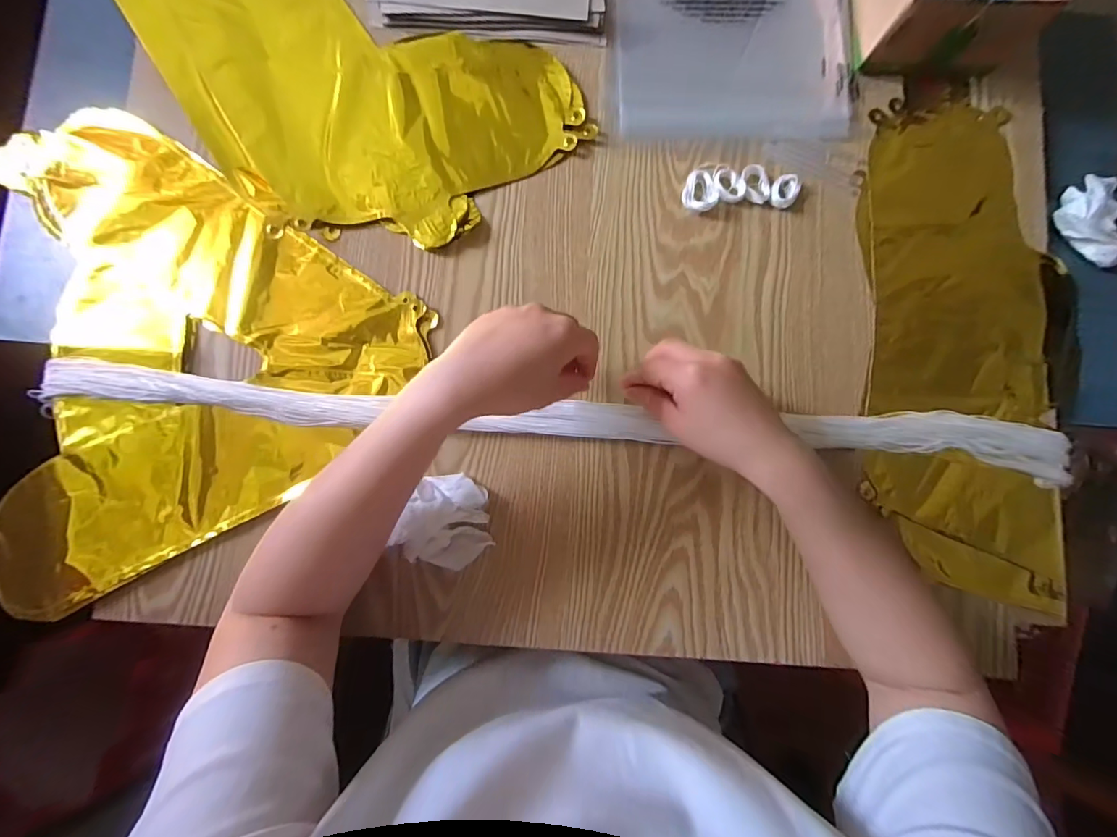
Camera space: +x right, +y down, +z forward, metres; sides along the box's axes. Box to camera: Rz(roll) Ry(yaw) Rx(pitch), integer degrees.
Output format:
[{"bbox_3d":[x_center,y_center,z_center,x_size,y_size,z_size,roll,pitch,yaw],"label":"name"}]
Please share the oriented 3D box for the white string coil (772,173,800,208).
[{"bbox_3d":[0.194,-0.195,0.408,0.023,0.009,0.033,23,84,1],"label":"white string coil"}]

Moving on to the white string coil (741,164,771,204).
[{"bbox_3d":[0.168,-0.199,0.408,0.025,0.010,0.030,4,84,-2],"label":"white string coil"}]

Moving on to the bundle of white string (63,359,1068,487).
[{"bbox_3d":[0.012,0.000,0.382,0.818,0.021,0.038,4,84,-2],"label":"bundle of white string"}]

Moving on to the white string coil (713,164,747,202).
[{"bbox_3d":[0.144,-0.201,0.408,0.025,0.008,0.031,-13,85,-3],"label":"white string coil"}]

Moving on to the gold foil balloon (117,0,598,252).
[{"bbox_3d":[-0.214,-0.308,0.407,0.439,0.018,0.230,34,84,2],"label":"gold foil balloon"}]

